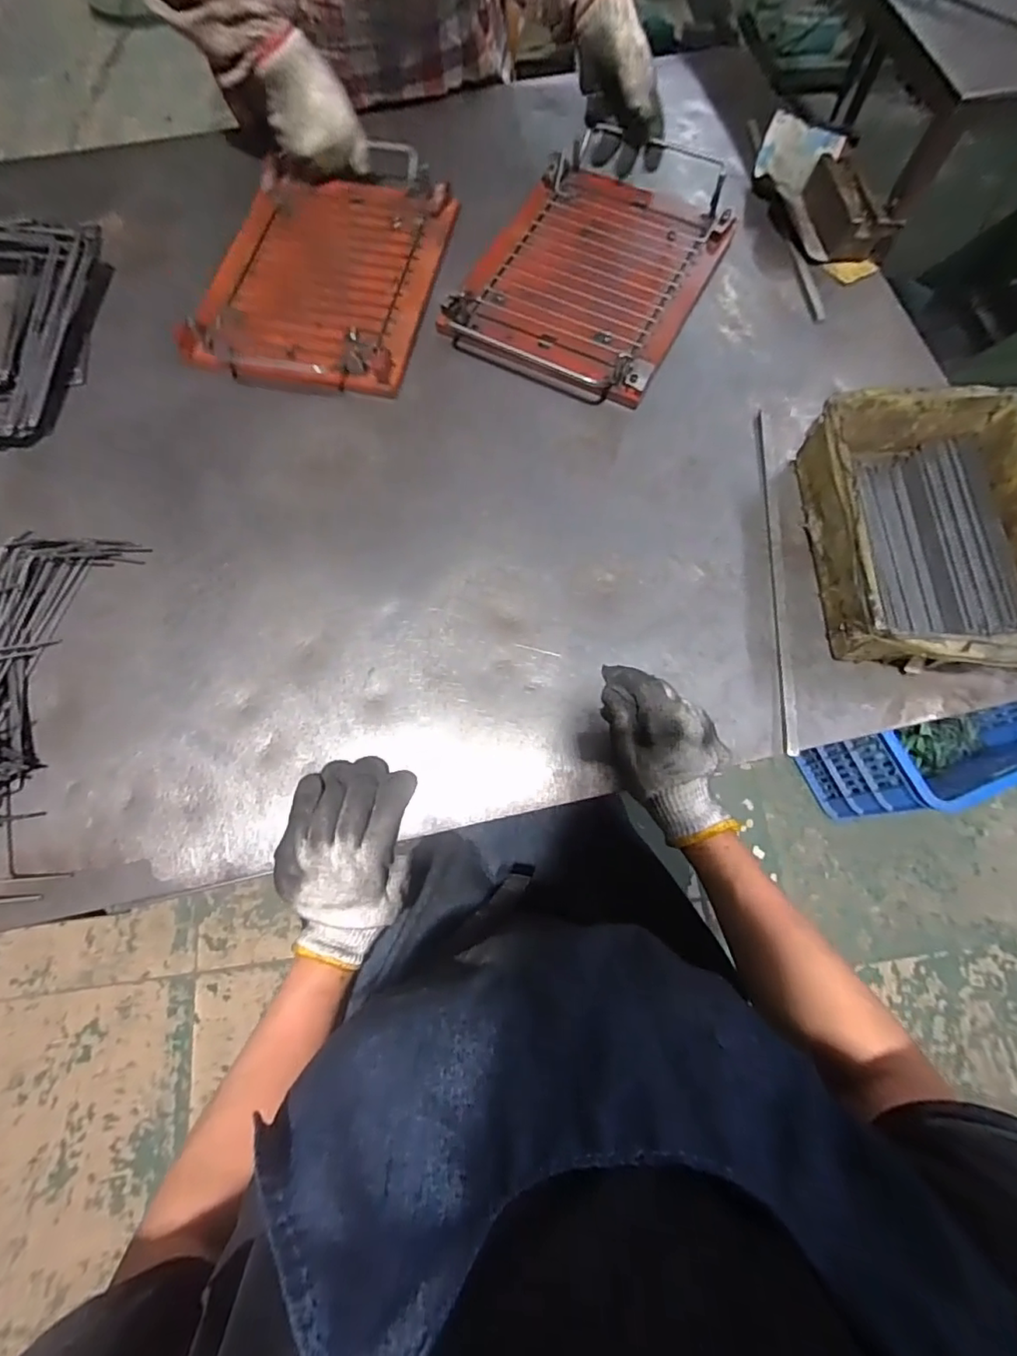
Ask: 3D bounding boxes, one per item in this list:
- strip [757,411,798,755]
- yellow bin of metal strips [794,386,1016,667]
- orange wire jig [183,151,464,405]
[{"bbox_3d":[0.254,-0.109,0.528,0.008,0.004,0.361,3,73,3],"label":"strip"},{"bbox_3d":[0.374,-0.128,0.496,0.185,0.079,0.260,-3,74,0],"label":"yellow bin of metal strips"},{"bbox_3d":[-0.209,-0.461,0.634,0.238,0.030,0.304,11,73,5],"label":"orange wire jig"}]

